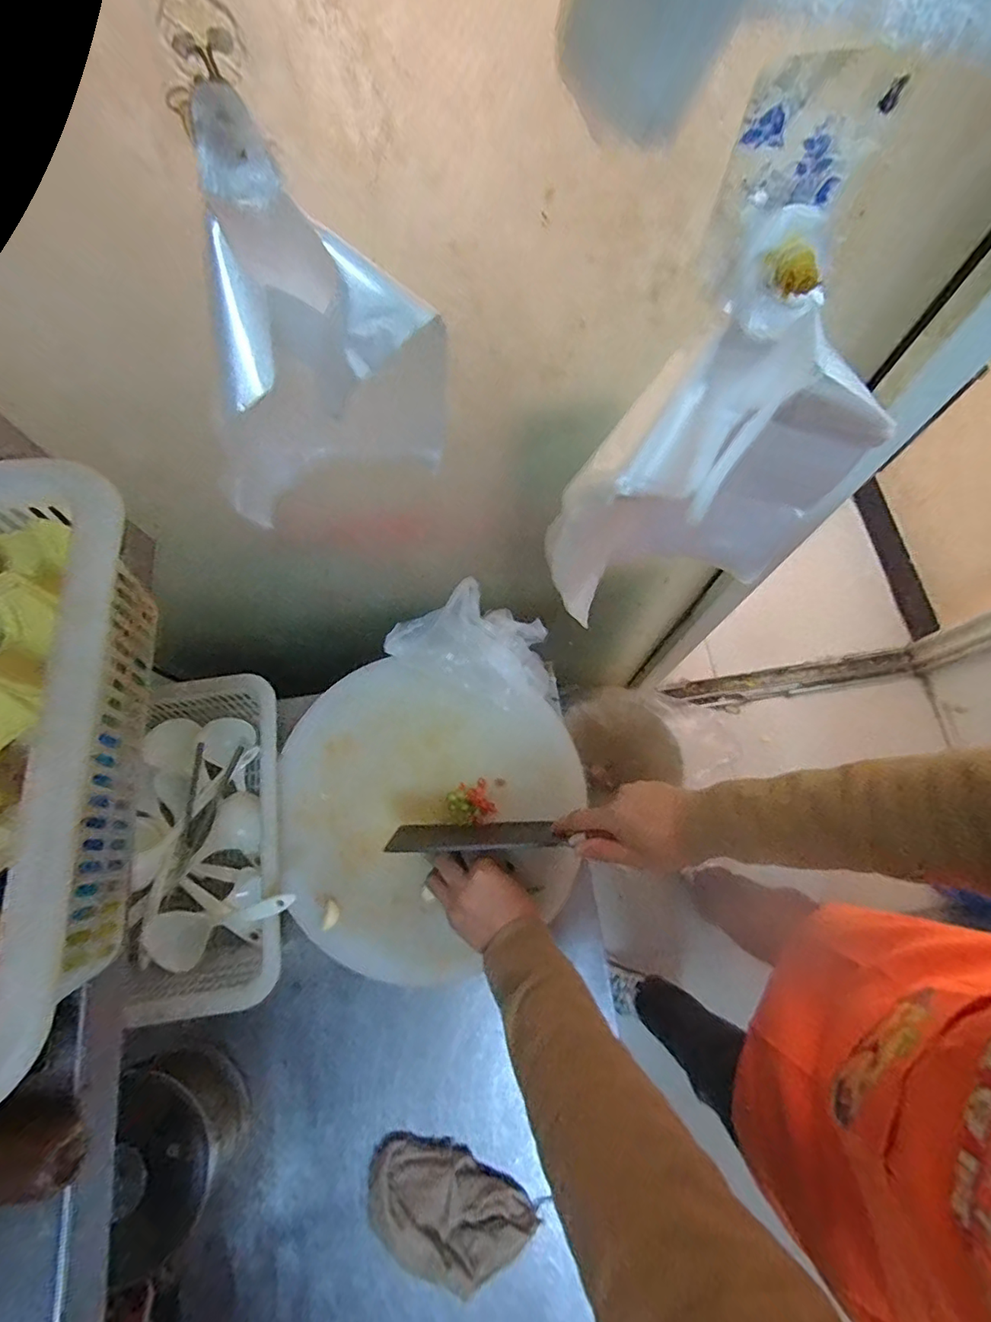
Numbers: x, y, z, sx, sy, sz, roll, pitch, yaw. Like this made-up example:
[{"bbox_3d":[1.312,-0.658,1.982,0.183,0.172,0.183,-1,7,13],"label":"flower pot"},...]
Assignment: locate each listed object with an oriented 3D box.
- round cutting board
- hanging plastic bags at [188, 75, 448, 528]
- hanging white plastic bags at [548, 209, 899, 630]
[{"bbox_3d":[-0.083,0.181,0.627,0.353,0.042,0.325,0,72,1],"label":"round cutting board"},{"bbox_3d":[-0.105,-0.161,0.296,0.153,0.202,0.047,-6,72,0],"label":"hanging plastic bags"},{"bbox_3d":[0.163,-0.140,0.408,0.220,0.308,0.081,-23,73,-6],"label":"hanging white plastic bags"}]

